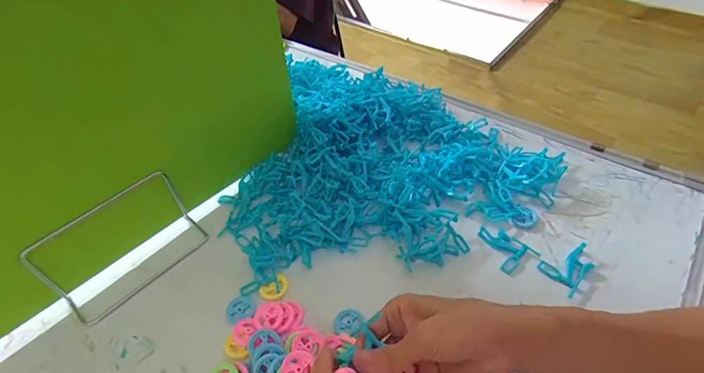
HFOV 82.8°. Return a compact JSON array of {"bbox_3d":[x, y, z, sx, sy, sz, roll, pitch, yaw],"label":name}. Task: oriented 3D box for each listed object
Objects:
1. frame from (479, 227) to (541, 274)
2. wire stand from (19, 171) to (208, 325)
[{"bbox_3d":[0.165,0.063,0.433,0.042,0.009,0.056,-27,49,-18],"label":"frame"},{"bbox_3d":[-0.244,0.060,0.426,0.056,0.087,0.151,30,56,31],"label":"wire stand"}]

